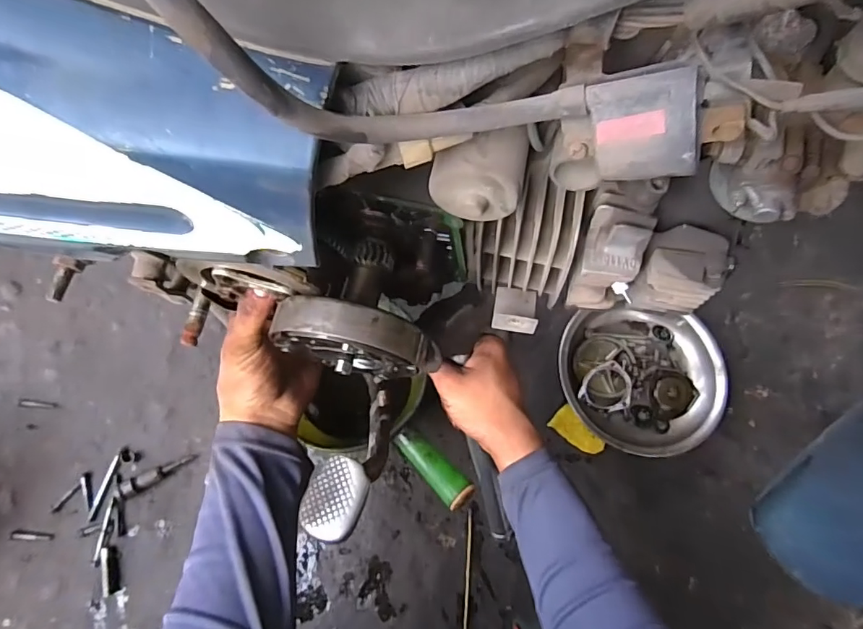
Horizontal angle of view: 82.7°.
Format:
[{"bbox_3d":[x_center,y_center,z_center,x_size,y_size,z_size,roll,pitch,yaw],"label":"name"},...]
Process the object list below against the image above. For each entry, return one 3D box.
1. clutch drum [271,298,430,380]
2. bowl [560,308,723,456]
[{"bbox_3d":[-0.053,0.020,0.336,0.097,0.081,0.033,13,69,2],"label":"clutch drum"},{"bbox_3d":[0.267,0.080,0.638,0.204,0.039,0.192,1,71,-2],"label":"bowl"}]

